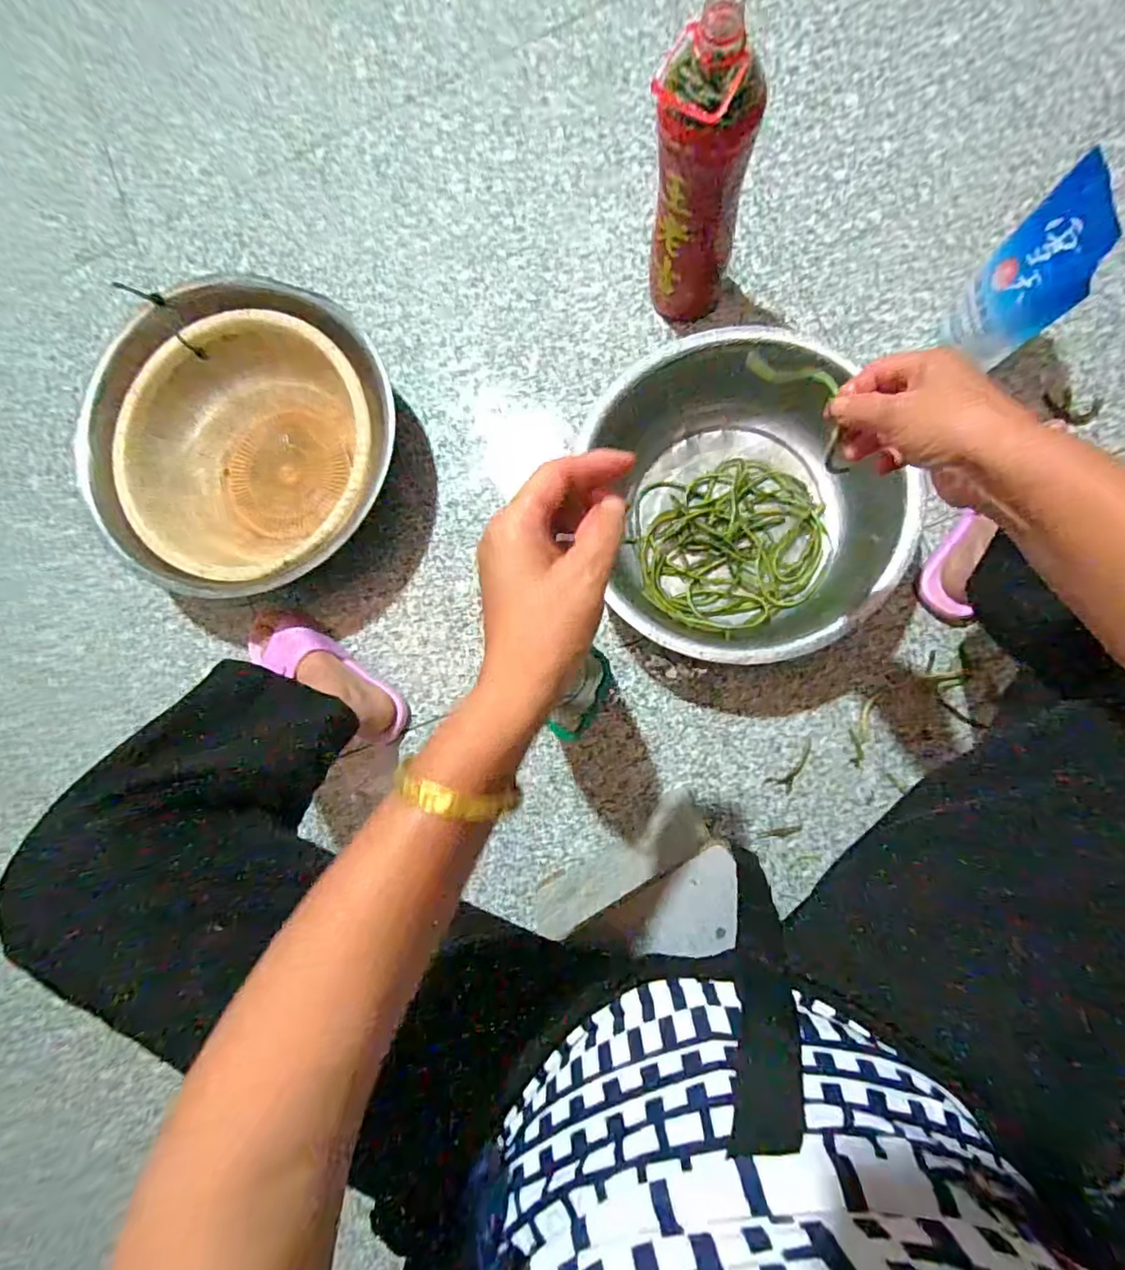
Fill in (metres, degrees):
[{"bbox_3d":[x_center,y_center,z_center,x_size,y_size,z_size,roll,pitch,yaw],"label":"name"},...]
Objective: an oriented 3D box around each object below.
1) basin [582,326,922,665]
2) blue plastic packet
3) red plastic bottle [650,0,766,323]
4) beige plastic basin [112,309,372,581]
[{"bbox_3d":[0.199,-0.139,0.637,0.282,0.108,0.328,-5,84,7],"label":"basin"},{"bbox_3d":[0.452,-0.346,0.574,0.013,0.179,0.106,-7,78,-8],"label":"blue plastic packet"},{"bbox_3d":[0.136,-0.439,0.569,0.085,0.307,0.096,8,86,8],"label":"red plastic bottle"},{"bbox_3d":[-0.360,-0.205,0.706,0.297,0.114,0.273,-1,85,7],"label":"beige plastic basin"}]

